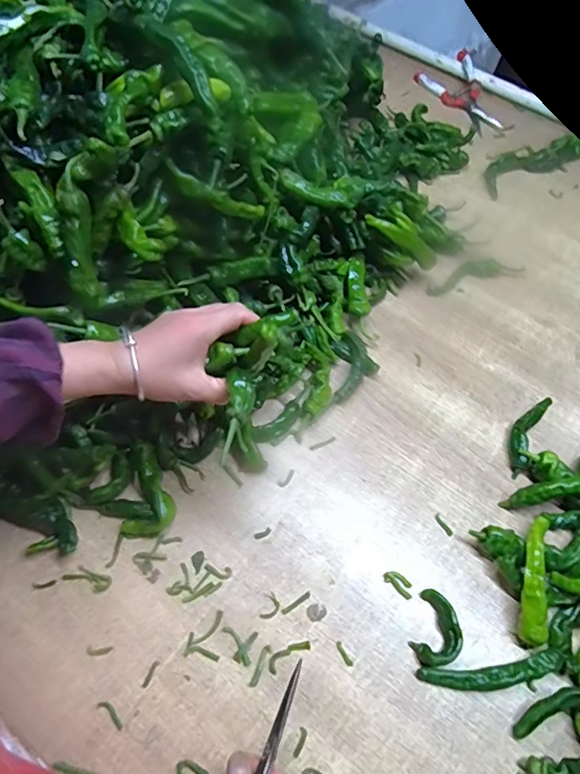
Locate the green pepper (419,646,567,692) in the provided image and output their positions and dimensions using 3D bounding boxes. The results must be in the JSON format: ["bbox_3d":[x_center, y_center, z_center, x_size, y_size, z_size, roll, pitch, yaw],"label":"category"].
[{"bbox_3d":[0.193,0.271,0.488,0.136,0.019,0.029,-5,61,-7],"label":"green pepper"}]

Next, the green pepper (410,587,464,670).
[{"bbox_3d":[0.146,0.237,0.506,0.041,0.019,0.068,21,61,7],"label":"green pepper"}]

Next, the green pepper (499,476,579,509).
[{"bbox_3d":[0.299,0.111,0.560,0.129,0.031,0.023,-11,61,7],"label":"green pepper"}]

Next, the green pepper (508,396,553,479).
[{"bbox_3d":[0.286,0.050,0.622,0.031,0.022,0.121,30,63,12],"label":"green pepper"}]

